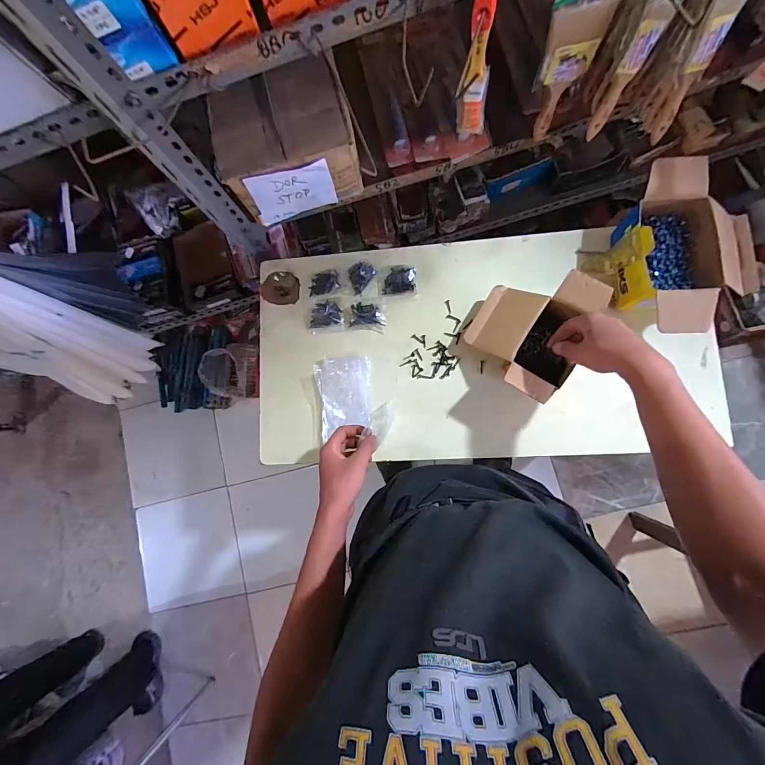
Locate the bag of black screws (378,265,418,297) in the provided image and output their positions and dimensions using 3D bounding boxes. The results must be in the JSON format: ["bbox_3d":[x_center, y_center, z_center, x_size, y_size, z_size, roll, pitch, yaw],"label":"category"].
[{"bbox_3d":[0.029,-0.191,0.682,0.070,0.017,0.062,2,83,6],"label":"bag of black screws"}]

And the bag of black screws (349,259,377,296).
[{"bbox_3d":[-0.038,-0.196,0.691,0.053,0.029,0.070,-2,83,6],"label":"bag of black screws"}]

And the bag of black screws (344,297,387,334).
[{"bbox_3d":[-0.032,-0.123,0.683,0.078,0.019,0.061,-1,83,6],"label":"bag of black screws"}]

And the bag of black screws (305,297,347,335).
[{"bbox_3d":[-0.109,-0.128,0.688,0.072,0.028,0.063,-8,82,5],"label":"bag of black screws"}]

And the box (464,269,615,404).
[{"bbox_3d":[0.232,-0.082,0.595,0.160,0.093,0.193,28,87,8],"label":"box"}]

